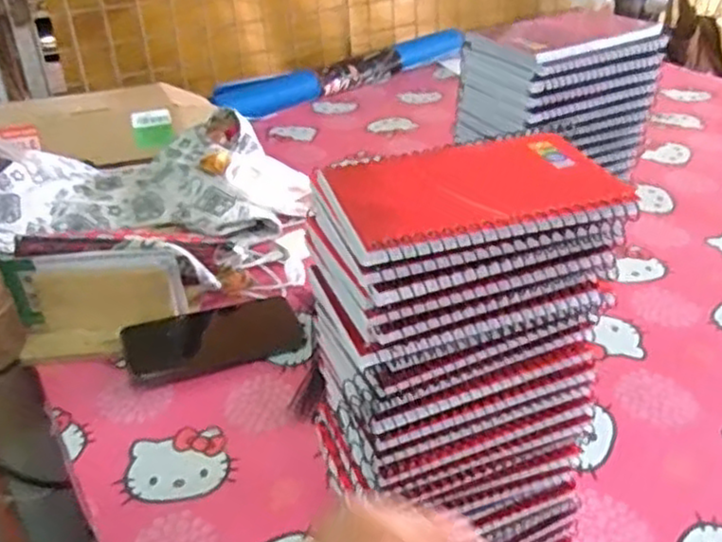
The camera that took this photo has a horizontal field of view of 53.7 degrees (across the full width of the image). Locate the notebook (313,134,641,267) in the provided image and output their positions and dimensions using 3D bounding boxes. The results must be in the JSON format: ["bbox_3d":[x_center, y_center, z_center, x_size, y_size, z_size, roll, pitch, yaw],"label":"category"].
[{"bbox_3d":[0.051,-0.040,0.340,0.135,0.011,0.083,-9,34,-11],"label":"notebook"}]

